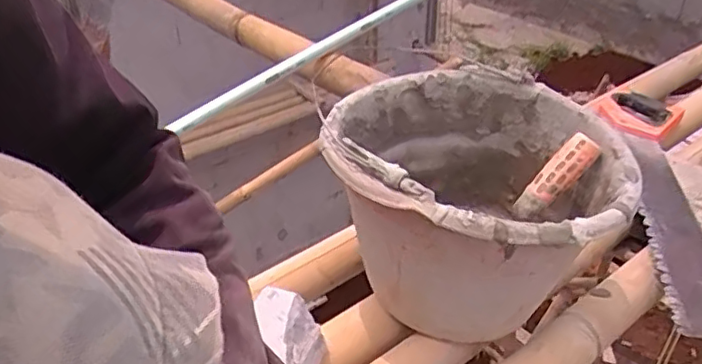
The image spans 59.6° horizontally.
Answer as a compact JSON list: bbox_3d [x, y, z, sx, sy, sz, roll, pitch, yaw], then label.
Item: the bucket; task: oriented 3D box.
[{"bbox_3d":[0.123,0.025,0.640,0.278,0.189,0.278,0,34,0],"label":"bucket"}]

